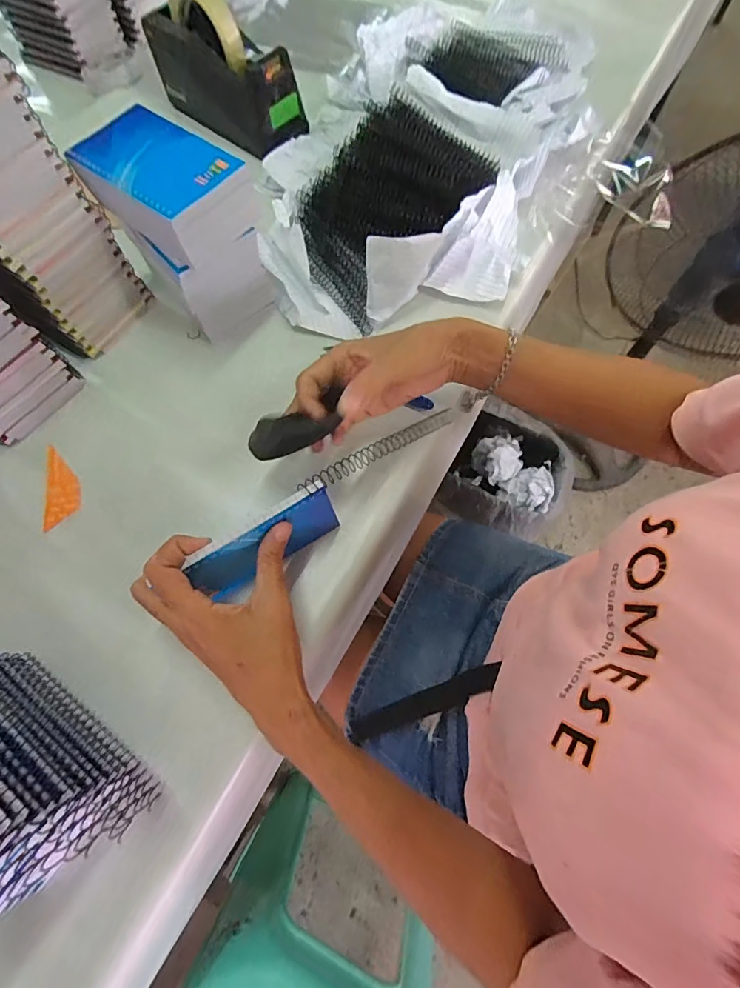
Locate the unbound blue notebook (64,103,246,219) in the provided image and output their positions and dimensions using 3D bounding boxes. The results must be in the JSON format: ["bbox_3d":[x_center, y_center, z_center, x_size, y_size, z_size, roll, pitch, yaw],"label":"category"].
[{"bbox_3d":[-0.169,-0.264,0.360,0.118,0.008,0.079,34,73,14],"label":"unbound blue notebook"}]

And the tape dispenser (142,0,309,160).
[{"bbox_3d":[-0.174,-0.512,0.541,0.194,0.110,0.071,37,74,15],"label":"tape dispenser"}]

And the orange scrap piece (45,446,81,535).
[{"bbox_3d":[-0.283,-0.008,0.421,0.030,0.004,0.081,-14,68,-4],"label":"orange scrap piece"}]

